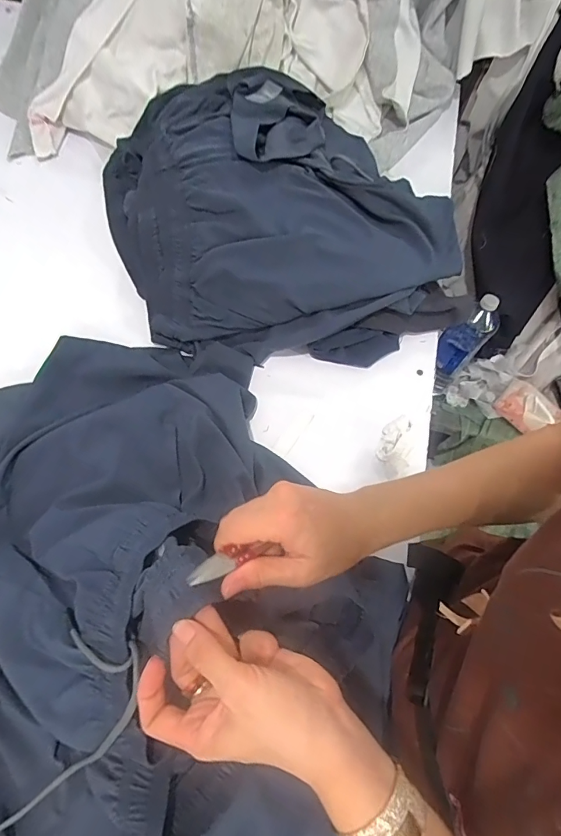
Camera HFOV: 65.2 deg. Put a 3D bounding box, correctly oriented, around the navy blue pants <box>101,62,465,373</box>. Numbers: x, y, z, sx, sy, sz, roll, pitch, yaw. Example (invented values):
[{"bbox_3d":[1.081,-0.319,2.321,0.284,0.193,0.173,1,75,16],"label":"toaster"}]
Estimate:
[{"bbox_3d":[-0.004,-0.282,0.591,0.417,0.109,0.449,1,69,-3],"label":"navy blue pants"}]

